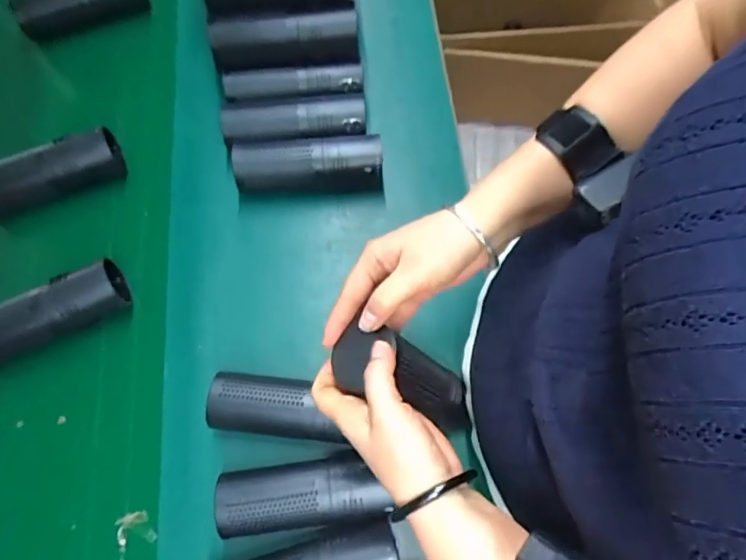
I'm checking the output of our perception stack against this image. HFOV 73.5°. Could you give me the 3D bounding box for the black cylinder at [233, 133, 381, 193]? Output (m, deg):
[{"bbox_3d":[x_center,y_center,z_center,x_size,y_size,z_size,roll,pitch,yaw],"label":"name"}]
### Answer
[{"bbox_3d":[-0.072,-0.125,0.561,0.162,0.048,0.055,-1,70,0],"label":"black cylinder"}]

